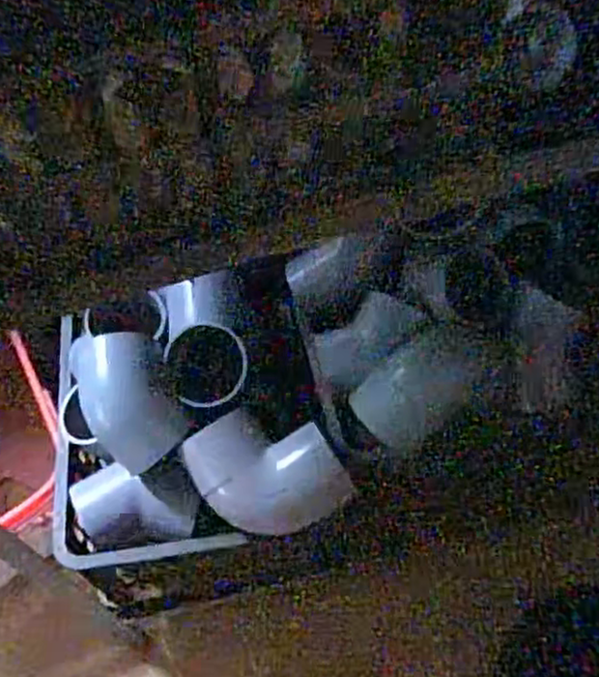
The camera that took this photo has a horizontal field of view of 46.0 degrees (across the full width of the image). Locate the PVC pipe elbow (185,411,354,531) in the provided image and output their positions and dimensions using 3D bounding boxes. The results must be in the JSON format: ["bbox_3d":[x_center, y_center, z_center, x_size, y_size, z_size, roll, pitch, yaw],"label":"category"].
[{"bbox_3d":[-0.036,0.142,0.758,0.170,0.077,0.111,-4,56,0],"label":"PVC pipe elbow"}]

